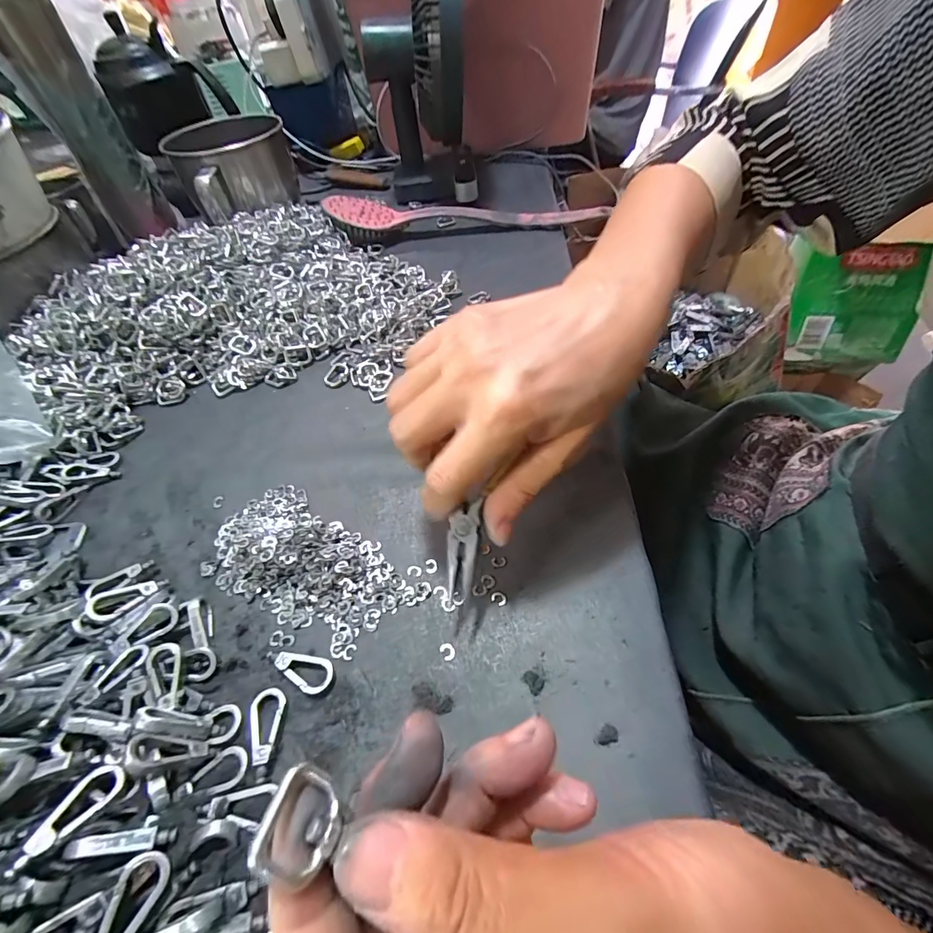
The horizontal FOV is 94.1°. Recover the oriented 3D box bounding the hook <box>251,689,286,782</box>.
[{"bbox_3d":[-0.091,0.121,0.199,0.014,0.005,0.036,-18,53,-8],"label":"hook"}]

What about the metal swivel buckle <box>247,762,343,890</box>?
[{"bbox_3d":[-0.037,0.081,0.098,0.017,0.004,0.021,38,32,-9],"label":"metal swivel buckle"}]

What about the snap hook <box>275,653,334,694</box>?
[{"bbox_3d":[-0.081,0.101,0.214,0.030,0.005,0.016,9,54,13],"label":"snap hook"}]

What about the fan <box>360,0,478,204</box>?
[{"bbox_3d":[-0.056,-0.430,0.505,0.098,0.198,0.149,-19,53,-9],"label":"fan"}]

